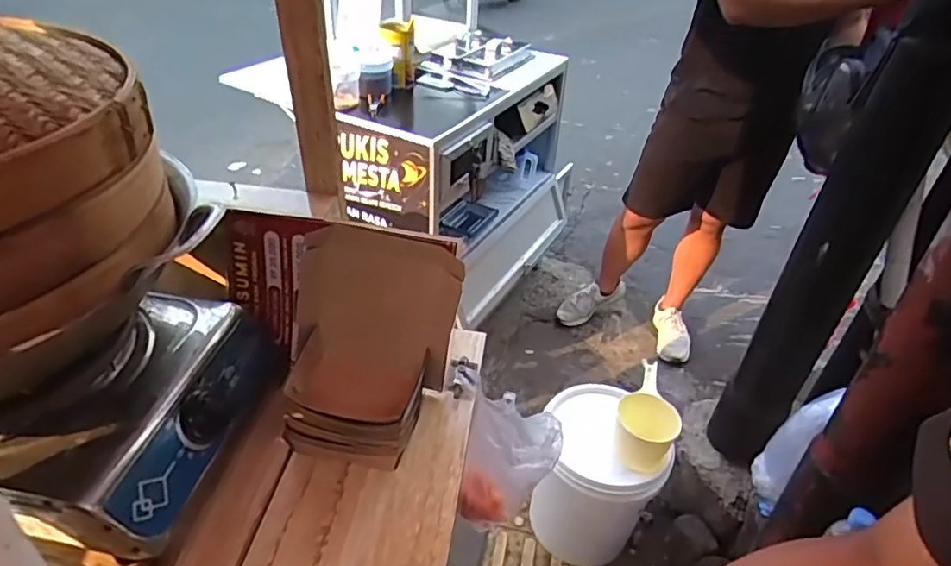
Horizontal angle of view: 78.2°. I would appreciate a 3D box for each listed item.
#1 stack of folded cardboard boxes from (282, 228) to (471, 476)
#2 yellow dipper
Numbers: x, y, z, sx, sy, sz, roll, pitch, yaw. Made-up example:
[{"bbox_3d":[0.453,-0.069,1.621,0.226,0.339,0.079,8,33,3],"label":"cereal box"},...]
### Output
[{"bbox_3d":[-0.114,0.075,0.634,0.176,0.218,0.129,4,36,0],"label":"stack of folded cardboard boxes"},{"bbox_3d":[0.394,0.295,1.313,0.129,0.125,0.227,20,38,20],"label":"yellow dipper"}]

